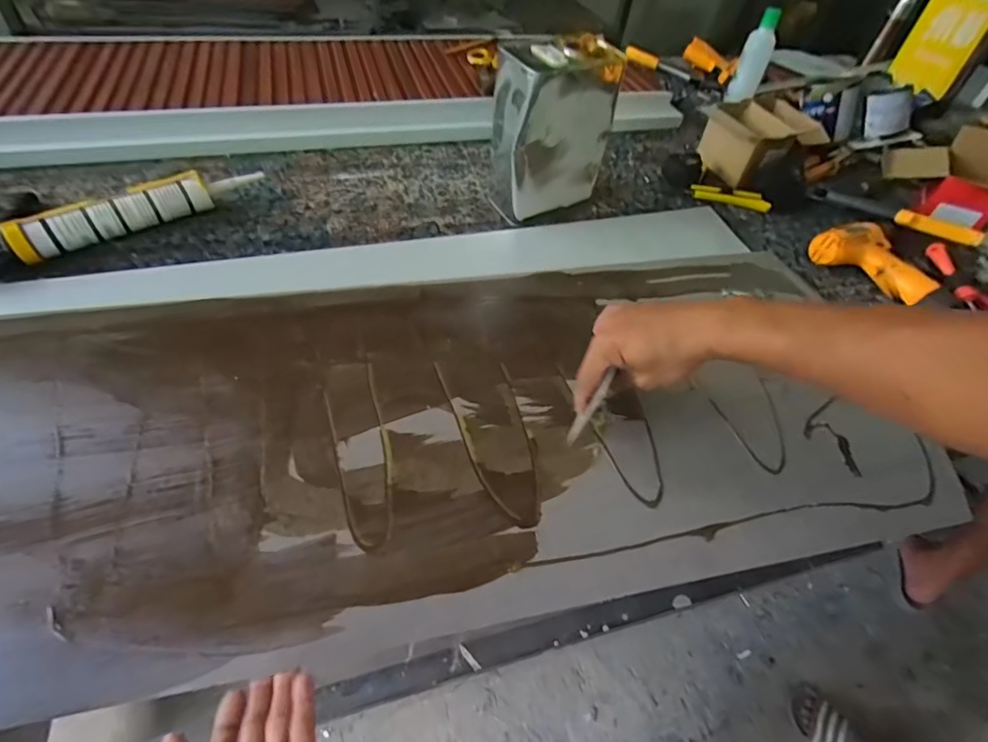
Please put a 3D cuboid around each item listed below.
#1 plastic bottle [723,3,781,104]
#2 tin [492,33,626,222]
[{"bbox_3d":[0.526,-0.631,1.006,0.060,0.169,0.056,24,27,18],"label":"plastic bottle"},{"bbox_3d":[0.082,-0.354,0.750,0.161,0.229,0.107,-26,58,-28],"label":"tin"}]

